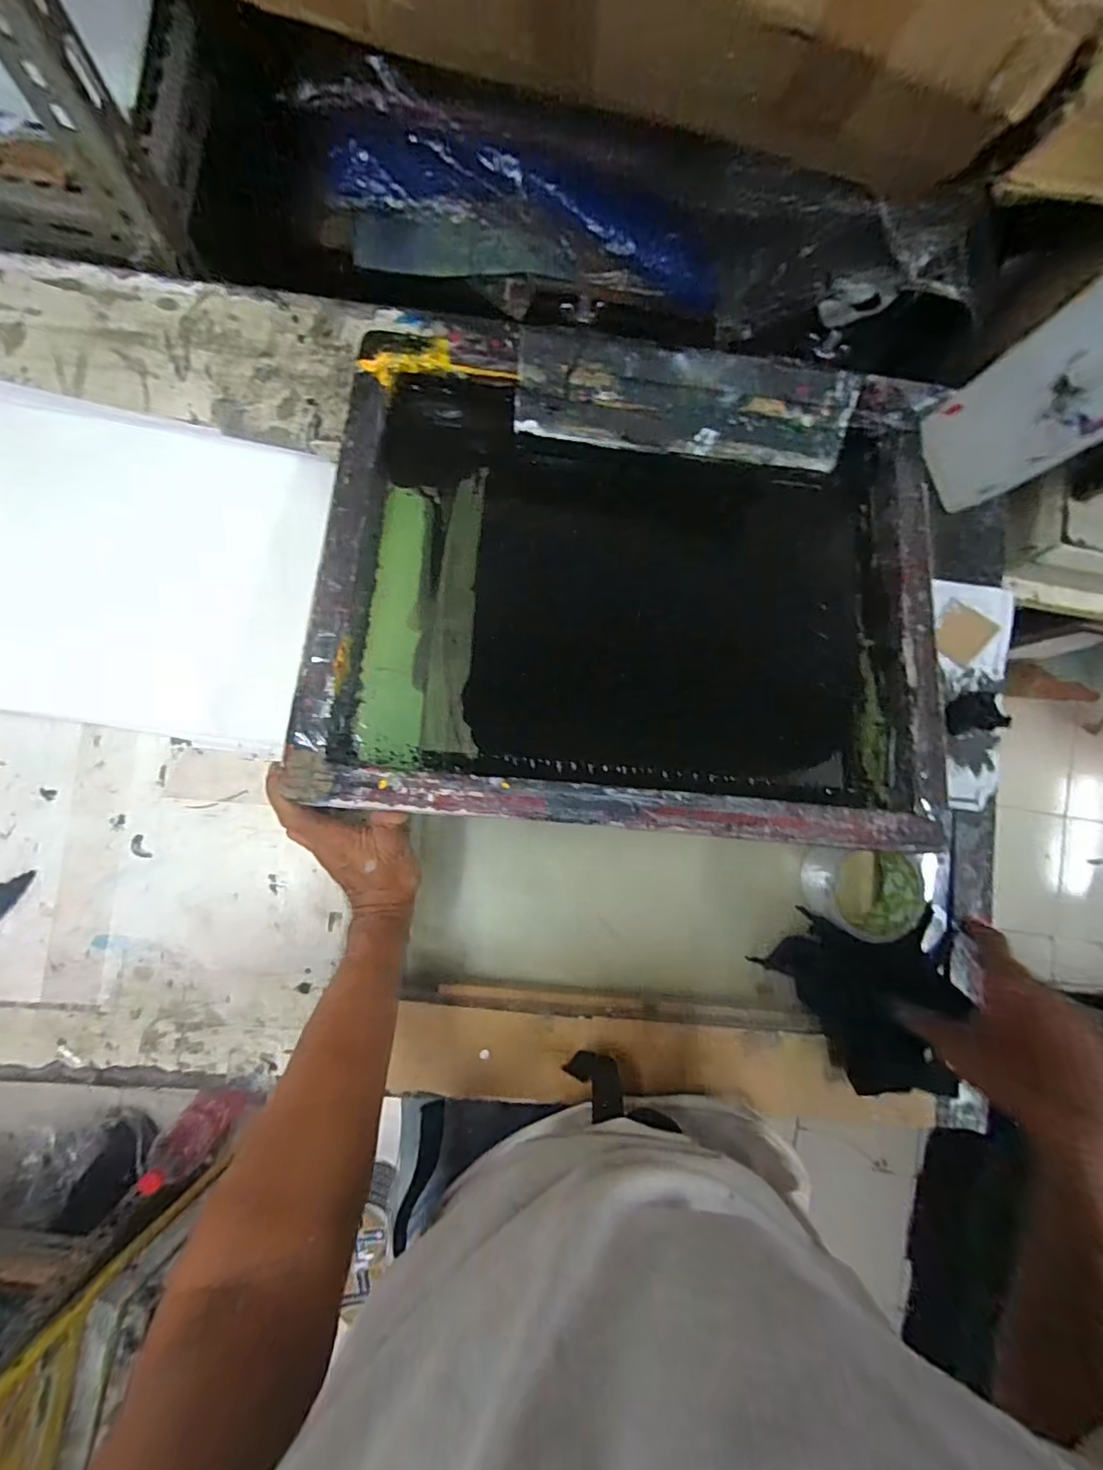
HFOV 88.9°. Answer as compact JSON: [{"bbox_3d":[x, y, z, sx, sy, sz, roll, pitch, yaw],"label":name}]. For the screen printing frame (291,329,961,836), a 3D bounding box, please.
[{"bbox_3d":[0.071,-0.127,0.474,0.493,0.048,0.405,6,77,-5],"label":"screen printing frame"}]

